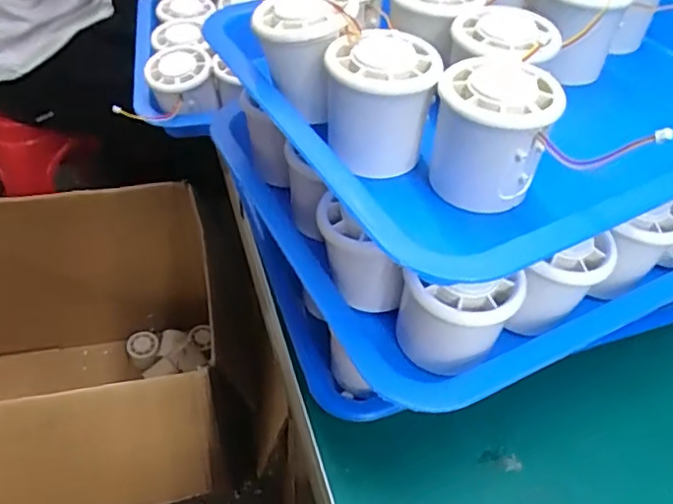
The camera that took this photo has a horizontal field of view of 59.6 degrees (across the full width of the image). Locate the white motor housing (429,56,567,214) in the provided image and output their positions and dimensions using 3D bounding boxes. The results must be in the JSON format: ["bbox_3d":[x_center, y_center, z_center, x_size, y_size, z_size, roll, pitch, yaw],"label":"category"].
[{"bbox_3d":[0.076,-0.060,0.294,0.053,0.056,0.054,16,48,9],"label":"white motor housing"}]

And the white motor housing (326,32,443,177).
[{"bbox_3d":[0.022,-0.077,0.310,0.056,0.058,0.053,13,48,6],"label":"white motor housing"}]

